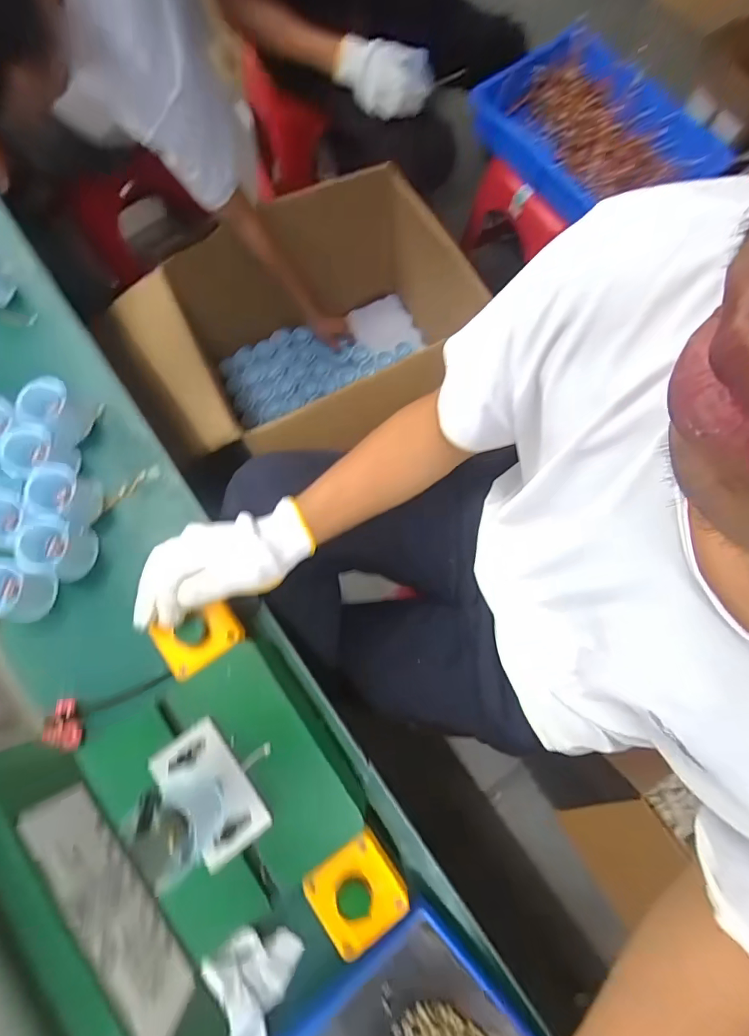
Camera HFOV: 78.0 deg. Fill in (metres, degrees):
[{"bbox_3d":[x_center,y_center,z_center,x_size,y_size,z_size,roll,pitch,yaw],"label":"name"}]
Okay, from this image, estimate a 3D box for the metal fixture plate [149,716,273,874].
[{"bbox_3d":[-0.135,0.225,0.381,0.058,0.014,0.103,-39,80,-8],"label":"metal fixture plate"}]

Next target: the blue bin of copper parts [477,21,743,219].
[{"bbox_3d":[0.441,-0.764,0.939,0.262,0.117,0.456,-41,81,-9],"label":"blue bin of copper parts"}]

